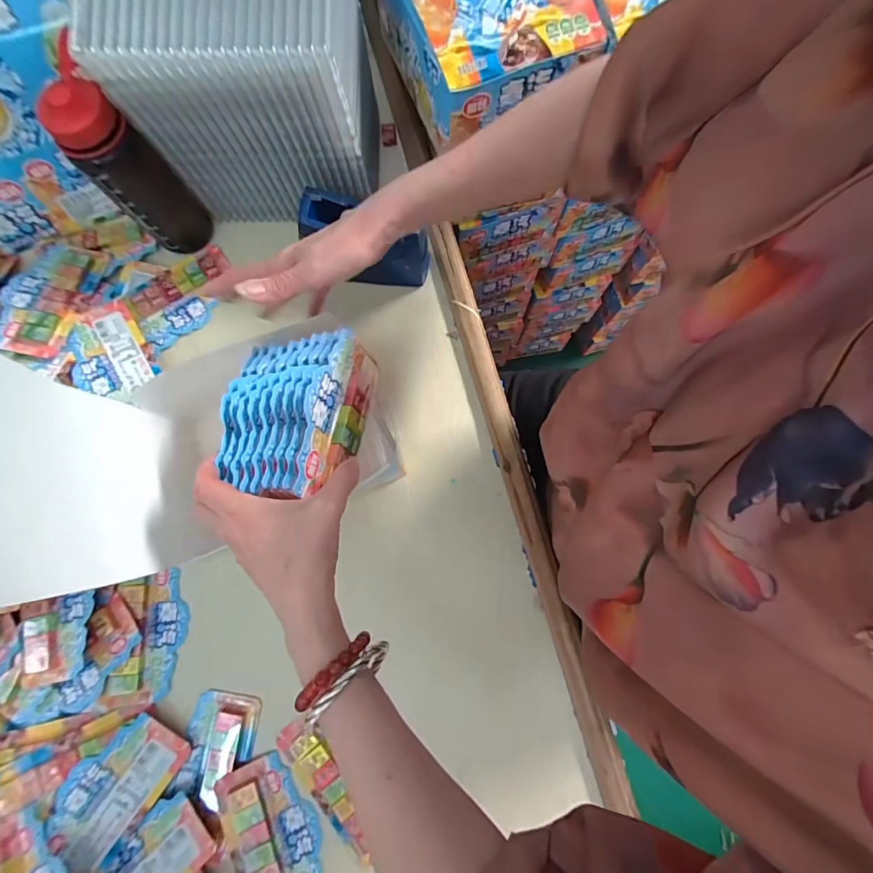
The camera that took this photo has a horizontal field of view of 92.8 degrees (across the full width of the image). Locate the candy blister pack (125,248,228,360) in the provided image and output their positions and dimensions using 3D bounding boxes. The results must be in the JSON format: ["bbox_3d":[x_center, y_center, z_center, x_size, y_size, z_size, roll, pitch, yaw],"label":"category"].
[{"bbox_3d":[-0.296,-0.165,0.489,0.128,0.018,0.073,-40,98,-12],"label":"candy blister pack"}]

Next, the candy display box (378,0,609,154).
[{"bbox_3d":[0.046,-0.406,0.407,0.158,0.086,0.199,-21,79,-3],"label":"candy display box"}]

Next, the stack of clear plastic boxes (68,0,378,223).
[{"bbox_3d":[-0.173,-0.344,0.410,0.202,0.201,0.160,0,79,1],"label":"stack of clear plastic boxes"}]

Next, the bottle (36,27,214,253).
[{"bbox_3d":[-0.301,-0.263,0.417,0.065,0.168,0.057,-31,80,-5],"label":"bottle"}]

